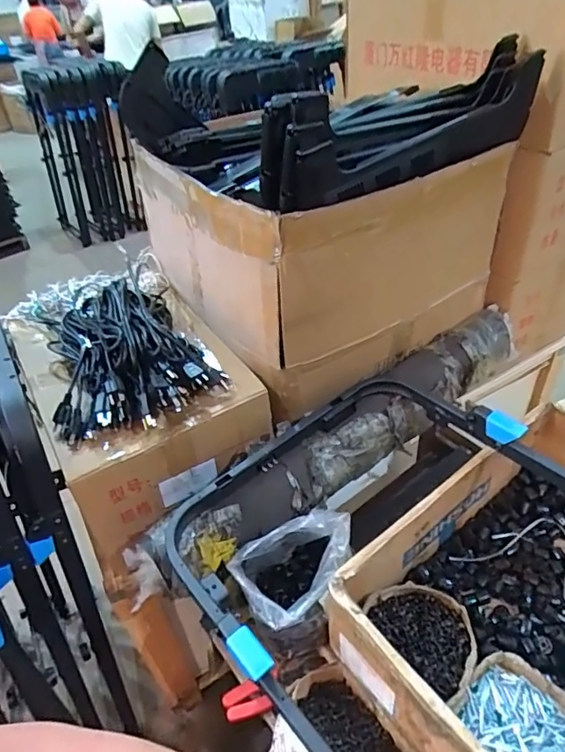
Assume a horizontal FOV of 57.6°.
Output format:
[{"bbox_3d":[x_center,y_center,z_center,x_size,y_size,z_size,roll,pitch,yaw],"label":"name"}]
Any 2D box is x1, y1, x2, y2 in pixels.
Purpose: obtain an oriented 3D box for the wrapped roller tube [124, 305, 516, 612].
[{"bbox_3d":[0.140,0.095,0.909,0.871,0.100,0.121,-31,45,-27],"label":"wrapped roller tube"}]

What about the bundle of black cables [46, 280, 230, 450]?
[{"bbox_3d":[-0.269,-0.048,0.907,0.285,0.109,0.340,-16,40,-12],"label":"bundle of black cables"}]

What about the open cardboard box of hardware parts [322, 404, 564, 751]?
[{"bbox_3d":[0.366,0.305,0.722,0.522,0.164,0.348,-28,44,-24],"label":"open cardboard box of hardware parts"}]

